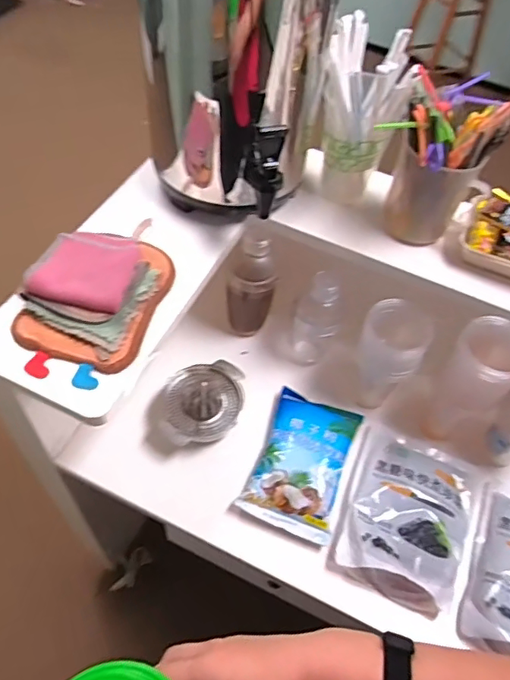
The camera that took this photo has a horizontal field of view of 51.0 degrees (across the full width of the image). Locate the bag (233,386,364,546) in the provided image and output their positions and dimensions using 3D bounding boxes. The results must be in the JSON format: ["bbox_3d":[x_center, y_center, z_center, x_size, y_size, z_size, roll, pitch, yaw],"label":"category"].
[{"bbox_3d":[0.075,0.185,0.834,0.136,0.031,0.221,20,55,9],"label":"bag"}]

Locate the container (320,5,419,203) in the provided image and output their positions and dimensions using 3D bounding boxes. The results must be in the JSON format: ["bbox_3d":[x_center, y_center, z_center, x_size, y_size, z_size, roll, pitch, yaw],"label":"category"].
[{"bbox_3d":[0.146,-0.311,0.781,0.112,0.241,0.132,6,54,-1],"label":"container"}]

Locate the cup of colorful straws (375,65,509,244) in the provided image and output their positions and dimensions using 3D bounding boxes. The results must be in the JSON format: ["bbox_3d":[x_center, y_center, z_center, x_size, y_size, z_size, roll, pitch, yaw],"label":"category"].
[{"bbox_3d":[0.240,-0.246,0.750,0.127,0.220,0.119,2,55,-3],"label":"cup of colorful straws"}]

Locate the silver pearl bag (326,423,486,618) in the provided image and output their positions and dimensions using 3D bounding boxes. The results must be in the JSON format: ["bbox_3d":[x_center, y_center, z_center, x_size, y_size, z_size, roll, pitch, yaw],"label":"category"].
[{"bbox_3d":[0.234,0.255,0.804,0.196,0.056,0.249,22,56,10],"label":"silver pearl bag"}]

